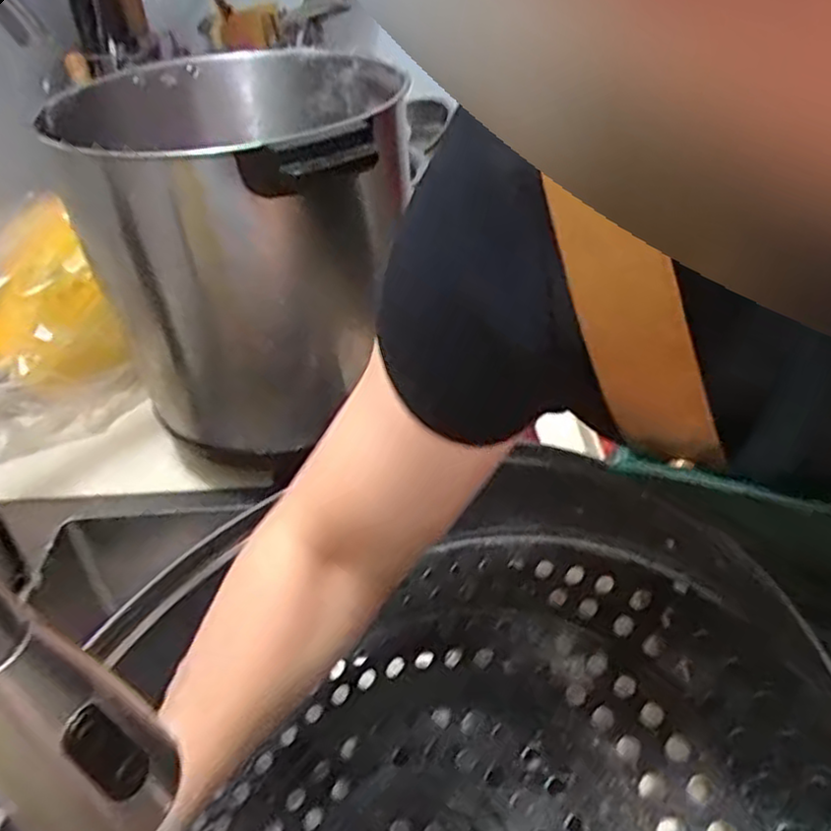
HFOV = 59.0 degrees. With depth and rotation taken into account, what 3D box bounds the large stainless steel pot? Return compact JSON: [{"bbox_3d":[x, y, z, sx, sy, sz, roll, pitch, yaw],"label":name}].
[{"bbox_3d":[-0.115,-0.114,0.594,0.207,0.281,0.243,1,37,4],"label":"large stainless steel pot"}]

